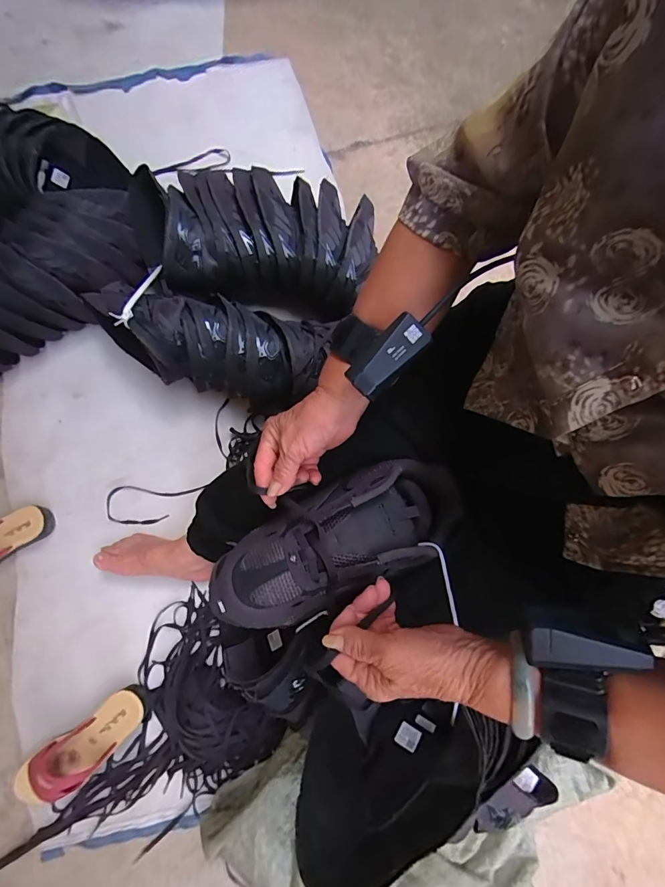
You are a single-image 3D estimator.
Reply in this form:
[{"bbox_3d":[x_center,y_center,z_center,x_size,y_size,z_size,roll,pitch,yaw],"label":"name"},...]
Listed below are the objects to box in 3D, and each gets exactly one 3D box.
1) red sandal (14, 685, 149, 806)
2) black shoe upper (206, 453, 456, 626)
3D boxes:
[{"bbox_3d":[-0.398,0.489,0.637,0.223,0.075,0.081,-35,80,-11],"label":"red sandal"},{"bbox_3d":[0.006,0.097,0.398,0.262,0.062,0.105,-25,77,-8],"label":"black shoe upper"}]

